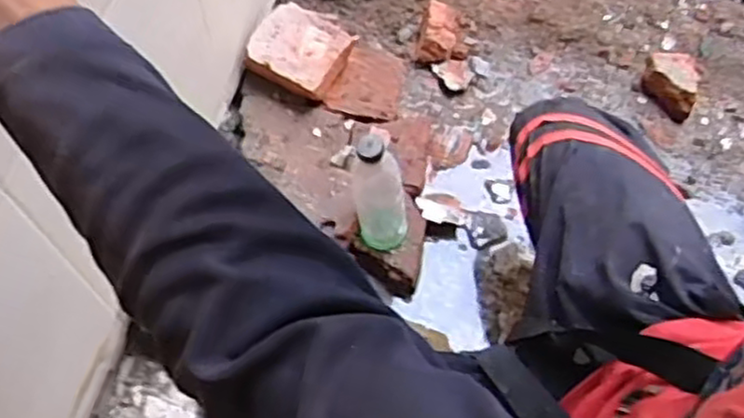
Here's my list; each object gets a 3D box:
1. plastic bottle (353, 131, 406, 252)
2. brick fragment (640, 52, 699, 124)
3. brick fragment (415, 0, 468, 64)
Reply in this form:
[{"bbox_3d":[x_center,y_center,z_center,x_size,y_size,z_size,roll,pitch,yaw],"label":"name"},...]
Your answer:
[{"bbox_3d":[0.010,-0.025,0.851,0.060,0.197,0.069,-1,61,-1],"label":"plastic bottle"},{"bbox_3d":[0.435,-0.183,1.046,0.076,0.051,0.096,-35,67,-17],"label":"brick fragment"},{"bbox_3d":[0.104,-0.262,1.090,0.078,0.054,0.084,3,61,2],"label":"brick fragment"}]

